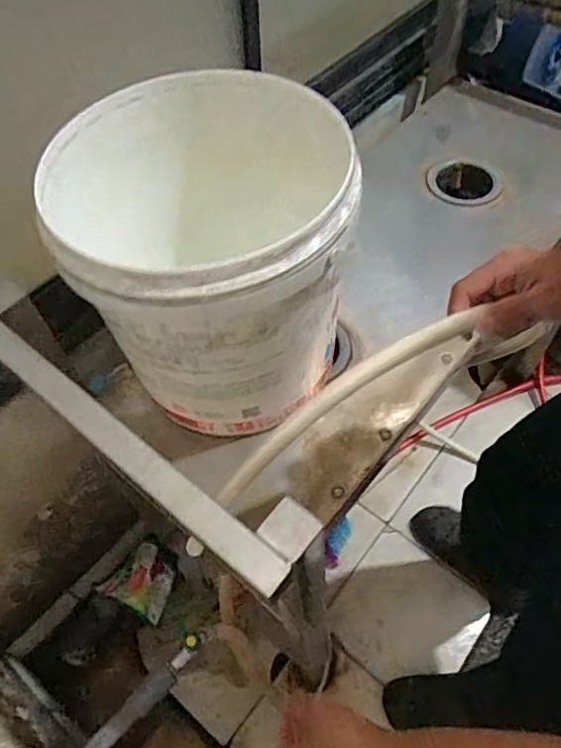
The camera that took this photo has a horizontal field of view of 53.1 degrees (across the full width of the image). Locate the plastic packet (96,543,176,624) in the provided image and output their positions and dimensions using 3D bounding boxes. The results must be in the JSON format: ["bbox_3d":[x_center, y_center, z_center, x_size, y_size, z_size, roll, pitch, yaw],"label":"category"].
[{"bbox_3d":[-0.314,0.468,1.288,0.150,0.040,0.139,29,62,2],"label":"plastic packet"}]

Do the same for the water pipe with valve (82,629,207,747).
[{"bbox_3d":[-0.190,0.400,0.630,0.027,0.039,0.274,38,65,23],"label":"water pipe with valve"}]

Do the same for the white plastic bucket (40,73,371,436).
[{"bbox_3d":[-0.080,-0.132,0.663,0.298,0.308,0.332,2,57,3],"label":"white plastic bucket"}]

